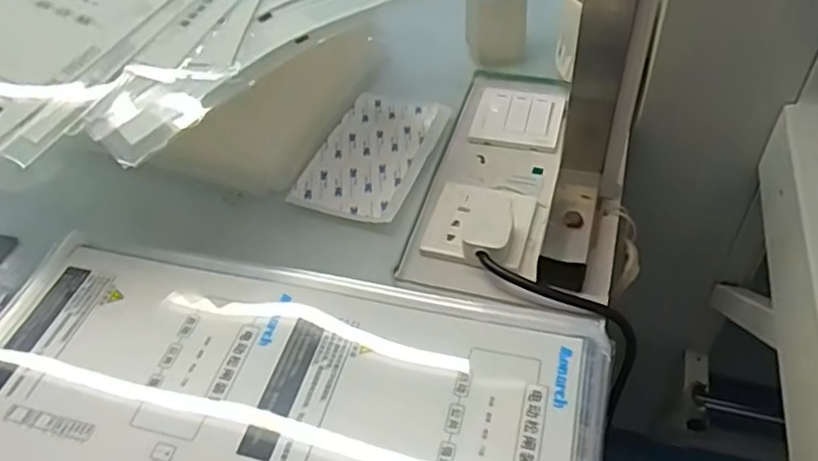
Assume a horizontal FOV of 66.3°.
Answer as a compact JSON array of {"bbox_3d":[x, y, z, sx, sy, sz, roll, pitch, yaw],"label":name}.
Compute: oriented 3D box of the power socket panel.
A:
[{"bbox_3d":[0.094,-0.063,0.588,0.130,0.031,0.299,9,49,14],"label":"power socket panel"}]

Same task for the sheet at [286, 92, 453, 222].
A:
[{"bbox_3d":[-0.031,-0.077,0.600,0.103,0.008,0.173,14,49,17],"label":"sheet"}]

